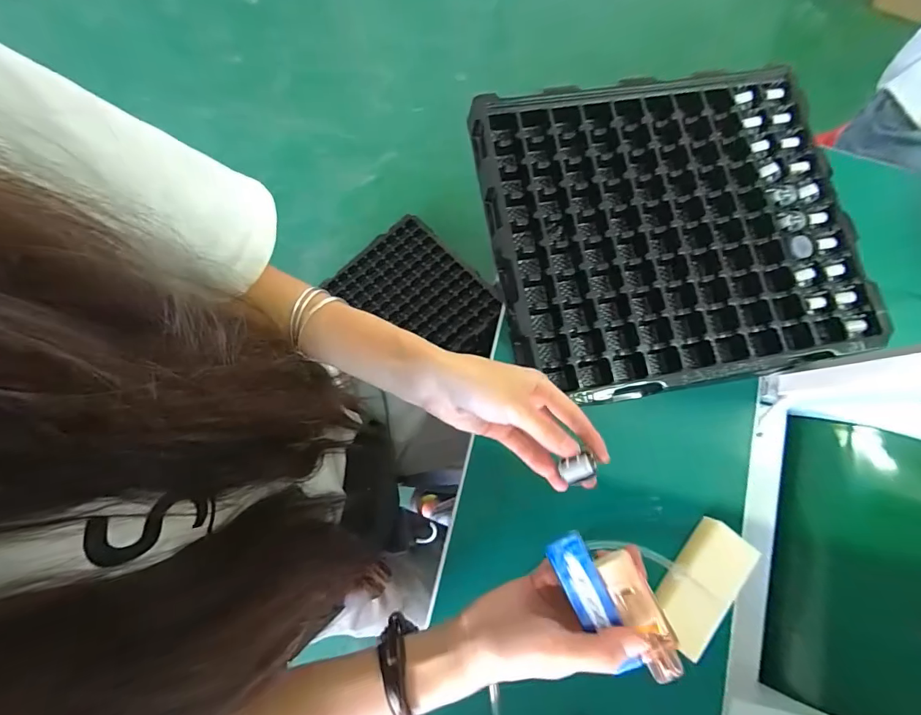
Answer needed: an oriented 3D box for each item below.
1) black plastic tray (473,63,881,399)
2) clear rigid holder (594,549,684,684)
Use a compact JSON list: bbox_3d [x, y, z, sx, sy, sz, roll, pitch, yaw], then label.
[{"bbox_3d":[0.237,-0.150,0.468,0.405,0.036,0.360,-9,80,-5],"label":"black plastic tray"},{"bbox_3d":[0.111,0.157,0.253,0.025,0.012,0.075,-27,76,-4],"label":"clear rigid holder"}]

